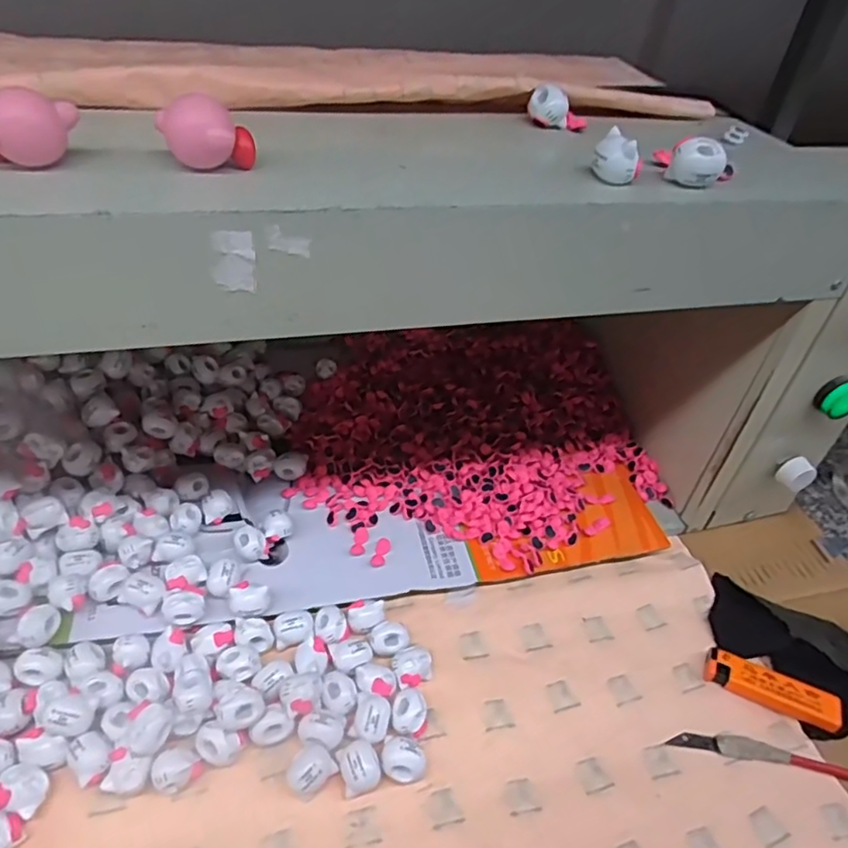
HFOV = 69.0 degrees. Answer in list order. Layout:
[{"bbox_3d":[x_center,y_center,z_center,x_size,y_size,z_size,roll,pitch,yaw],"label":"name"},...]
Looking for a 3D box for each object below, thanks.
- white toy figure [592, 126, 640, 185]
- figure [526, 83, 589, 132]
[{"bbox_3d":[0.093,-0.129,0.298,0.020,0.020,0.017,15,45,10],"label":"white toy figure"},{"bbox_3d":[0.081,-0.189,0.369,0.035,0.021,0.017,8,44,3],"label":"figure"}]

